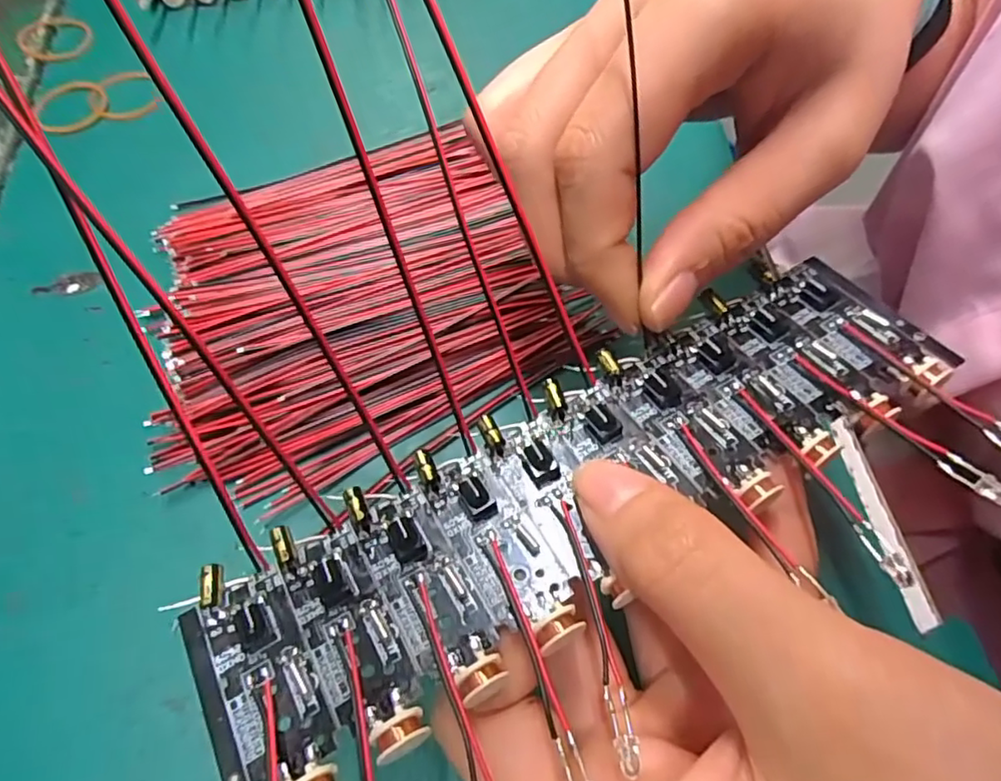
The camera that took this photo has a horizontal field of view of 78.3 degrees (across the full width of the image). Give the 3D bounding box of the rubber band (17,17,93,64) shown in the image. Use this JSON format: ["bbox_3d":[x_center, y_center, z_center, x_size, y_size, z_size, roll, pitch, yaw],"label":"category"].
[{"bbox_3d":[-0.216,-0.172,0.297,0.031,0.004,0.035,-32,66,-13],"label":"rubber band"}]

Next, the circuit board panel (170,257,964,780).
[{"bbox_3d":[0.018,0.018,0.125,0.161,0.011,0.046,-28,65,-14],"label":"circuit board panel"}]

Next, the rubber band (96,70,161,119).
[{"bbox_3d":[-0.169,-0.136,0.281,0.027,0.004,0.033,-14,63,-4],"label":"rubber band"}]

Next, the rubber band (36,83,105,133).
[{"bbox_3d":[-0.193,-0.129,0.275,0.030,0.004,0.032,-37,67,-15],"label":"rubber band"}]

